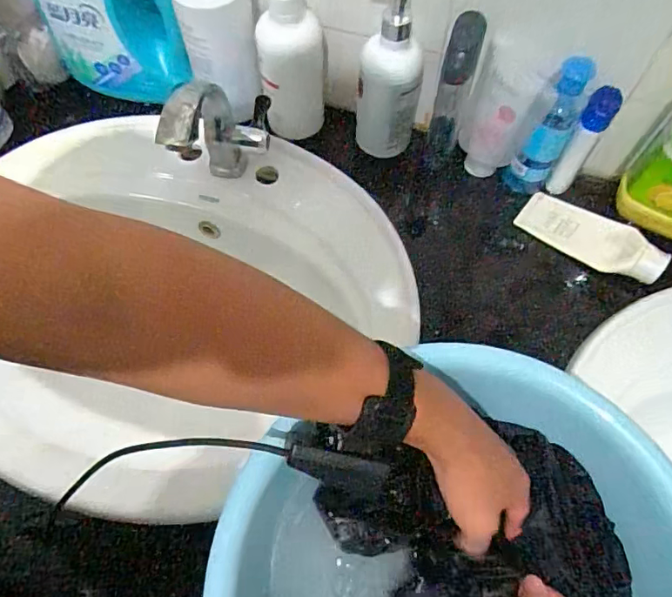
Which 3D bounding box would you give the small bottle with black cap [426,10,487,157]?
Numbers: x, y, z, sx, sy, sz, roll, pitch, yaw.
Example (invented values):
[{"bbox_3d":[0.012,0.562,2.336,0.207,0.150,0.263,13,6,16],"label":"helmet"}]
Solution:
[{"bbox_3d":[0.125,-0.222,0.547,0.040,0.160,0.046,16,69,6],"label":"small bottle with black cap"}]

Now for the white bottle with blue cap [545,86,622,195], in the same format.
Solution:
[{"bbox_3d":[0.260,-0.161,0.539,0.033,0.133,0.036,35,72,13],"label":"white bottle with blue cap"}]

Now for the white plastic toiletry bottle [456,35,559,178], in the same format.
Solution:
[{"bbox_3d":[0.176,-0.196,0.541,0.077,0.134,0.049,20,69,8],"label":"white plastic toiletry bottle"}]

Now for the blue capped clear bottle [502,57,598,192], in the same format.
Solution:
[{"bbox_3d":[0.221,-0.170,0.523,0.043,0.158,0.038,40,73,14],"label":"blue capped clear bottle"}]

